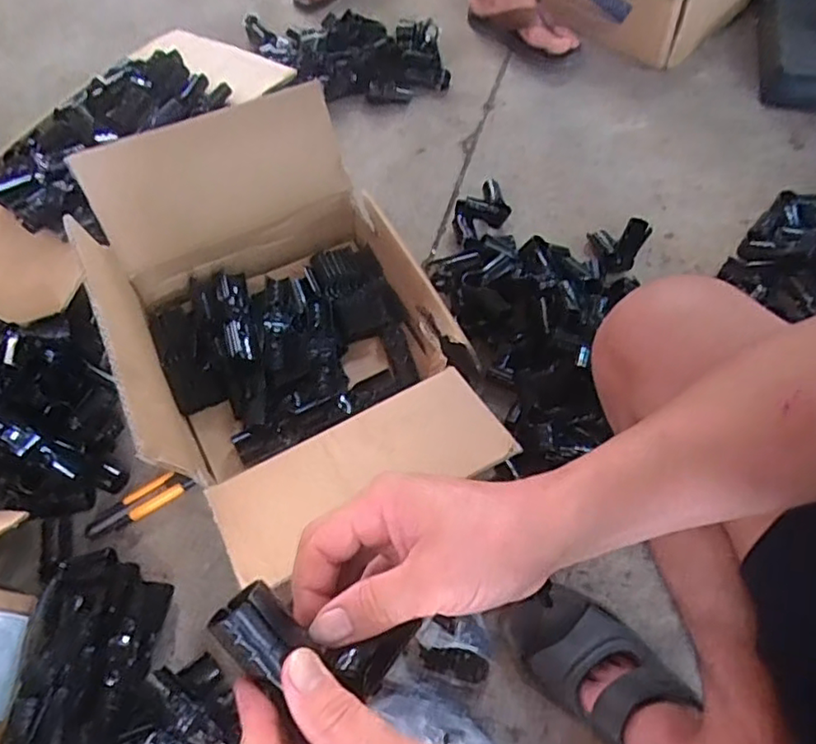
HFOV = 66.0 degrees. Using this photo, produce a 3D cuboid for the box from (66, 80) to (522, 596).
[{"bbox_3d":[-0.127,-0.054,0.707,0.344,0.240,0.492,-27,62,-12],"label":"box"}]

